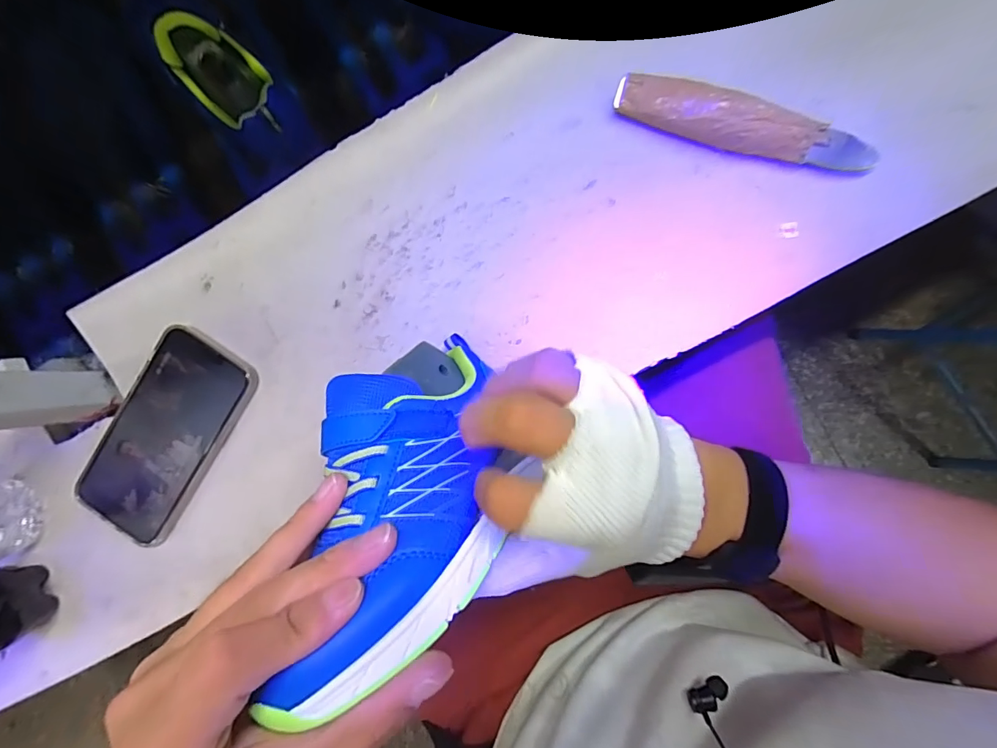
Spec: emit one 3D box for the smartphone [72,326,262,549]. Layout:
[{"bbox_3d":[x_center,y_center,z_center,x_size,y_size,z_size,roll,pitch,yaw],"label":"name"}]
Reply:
[{"bbox_3d":[-0.259,0.048,0.336,0.083,0.015,0.165,33,93,5],"label":"smartphone"}]

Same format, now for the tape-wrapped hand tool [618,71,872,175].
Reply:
[{"bbox_3d":[0.157,-0.161,0.282,0.162,0.027,0.024,19,91,6],"label":"tape-wrapped hand tool"}]

